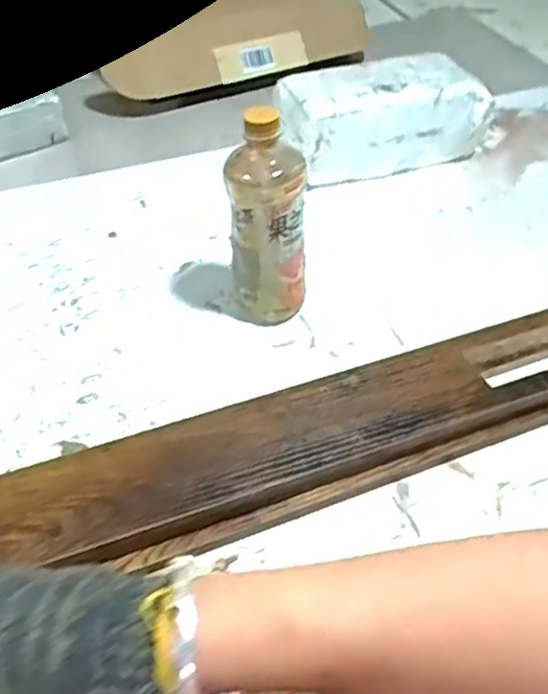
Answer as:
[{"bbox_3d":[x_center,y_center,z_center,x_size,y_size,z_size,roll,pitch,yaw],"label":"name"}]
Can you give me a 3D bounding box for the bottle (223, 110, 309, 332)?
[{"bbox_3d":[-0.006,-0.111,0.678,0.070,0.204,0.058,-1,44,-2],"label":"bottle"}]

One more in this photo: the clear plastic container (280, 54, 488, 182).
[{"bbox_3d":[0.135,-0.287,0.931,0.260,0.106,0.099,-11,45,-12],"label":"clear plastic container"}]

